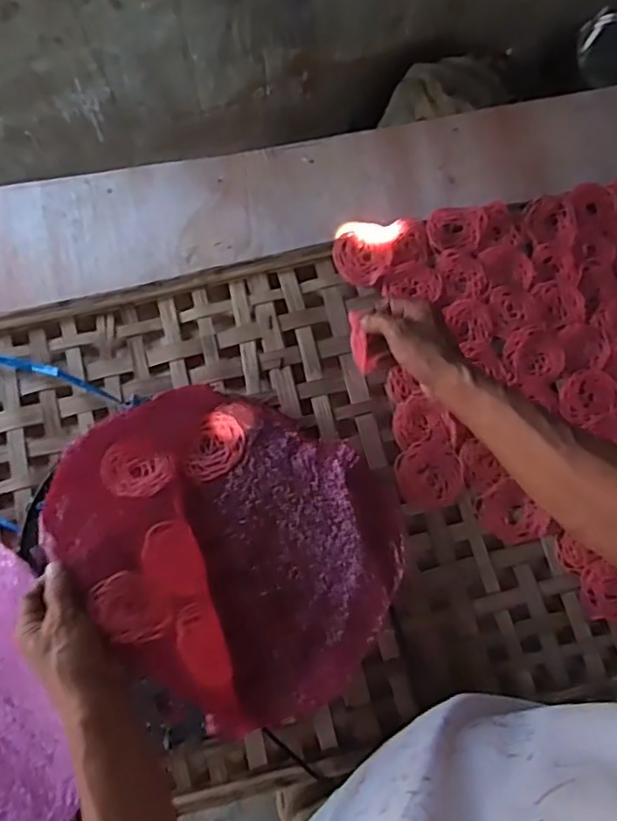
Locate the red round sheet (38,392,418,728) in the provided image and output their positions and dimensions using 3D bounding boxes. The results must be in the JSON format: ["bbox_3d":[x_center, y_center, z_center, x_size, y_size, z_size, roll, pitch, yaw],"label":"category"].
[{"bbox_3d":[-0.081,0.121,0.605,0.345,0.108,0.272,32,77,8],"label":"red round sheet"}]

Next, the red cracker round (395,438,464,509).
[{"bbox_3d":[0.144,0.075,0.706,0.076,0.004,0.075,0,75,-1],"label":"red cracker round"}]

